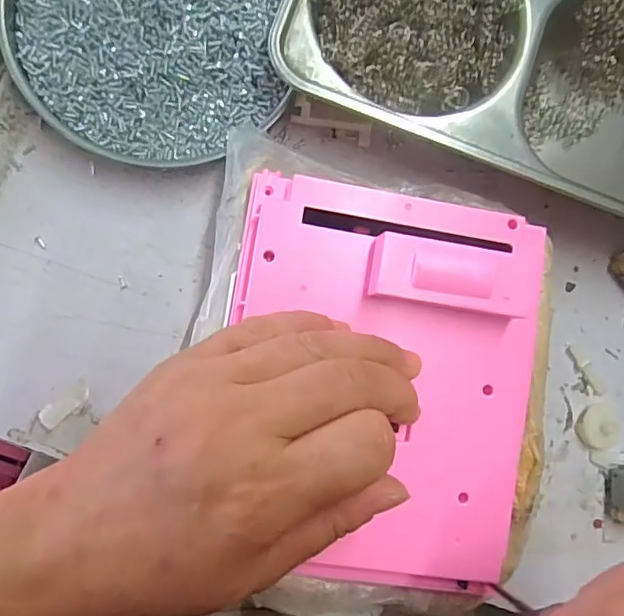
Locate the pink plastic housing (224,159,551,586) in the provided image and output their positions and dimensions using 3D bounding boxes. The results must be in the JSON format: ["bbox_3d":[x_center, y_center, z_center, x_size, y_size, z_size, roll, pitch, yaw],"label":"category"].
[{"bbox_3d":[0.031,0.032,0.226,0.123,0.025,0.159,4,88,-7],"label":"pink plastic housing"}]

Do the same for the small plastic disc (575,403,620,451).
[{"bbox_3d":[0.149,0.062,0.297,0.021,0.006,0.023,0,88,-7],"label":"small plastic disc"}]

